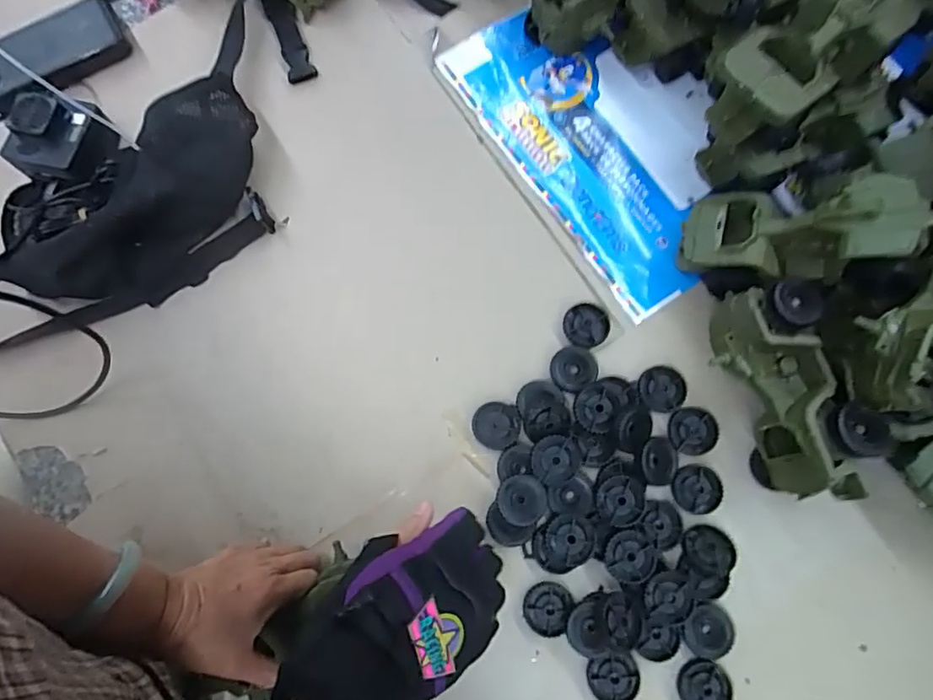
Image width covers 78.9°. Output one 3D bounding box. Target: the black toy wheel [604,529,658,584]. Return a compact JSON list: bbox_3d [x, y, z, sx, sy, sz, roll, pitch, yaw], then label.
[{"bbox_3d":[0.141,0.178,0.490,0.040,0.019,0.042,0,77,-1],"label":"black toy wheel"}]

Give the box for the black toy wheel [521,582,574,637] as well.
[{"bbox_3d":[0.069,0.223,0.490,0.039,0.007,0.043,21,78,4],"label":"black toy wheel"}]

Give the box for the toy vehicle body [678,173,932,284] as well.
[{"bbox_3d":[0.276,-0.102,0.478,0.176,0.056,0.073,1,74,38],"label":"toy vehicle body"}]

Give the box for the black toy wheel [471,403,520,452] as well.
[{"bbox_3d":[0.028,0.070,0.523,0.043,0.005,0.042,0,77,-1],"label":"black toy wheel"}]

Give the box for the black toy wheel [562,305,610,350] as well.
[{"bbox_3d":[0.115,-0.023,0.542,0.041,0.010,0.042,0,77,-1],"label":"black toy wheel"}]

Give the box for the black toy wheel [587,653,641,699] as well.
[{"bbox_3d":[0.125,0.278,0.477,0.043,0.011,0.042,0,77,-1],"label":"black toy wheel"}]

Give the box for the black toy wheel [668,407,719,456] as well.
[{"bbox_3d":[0.208,0.074,0.518,0.045,0.005,0.042,0,77,-1],"label":"black toy wheel"}]

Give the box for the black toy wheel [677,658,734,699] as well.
[{"bbox_3d":[0.201,0.285,0.477,0.046,0.007,0.043,0,77,-1],"label":"black toy wheel"}]

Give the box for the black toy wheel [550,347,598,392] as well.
[{"bbox_3d":[0.102,0.017,0.533,0.045,0.007,0.041,0,77,-1],"label":"black toy wheel"}]

